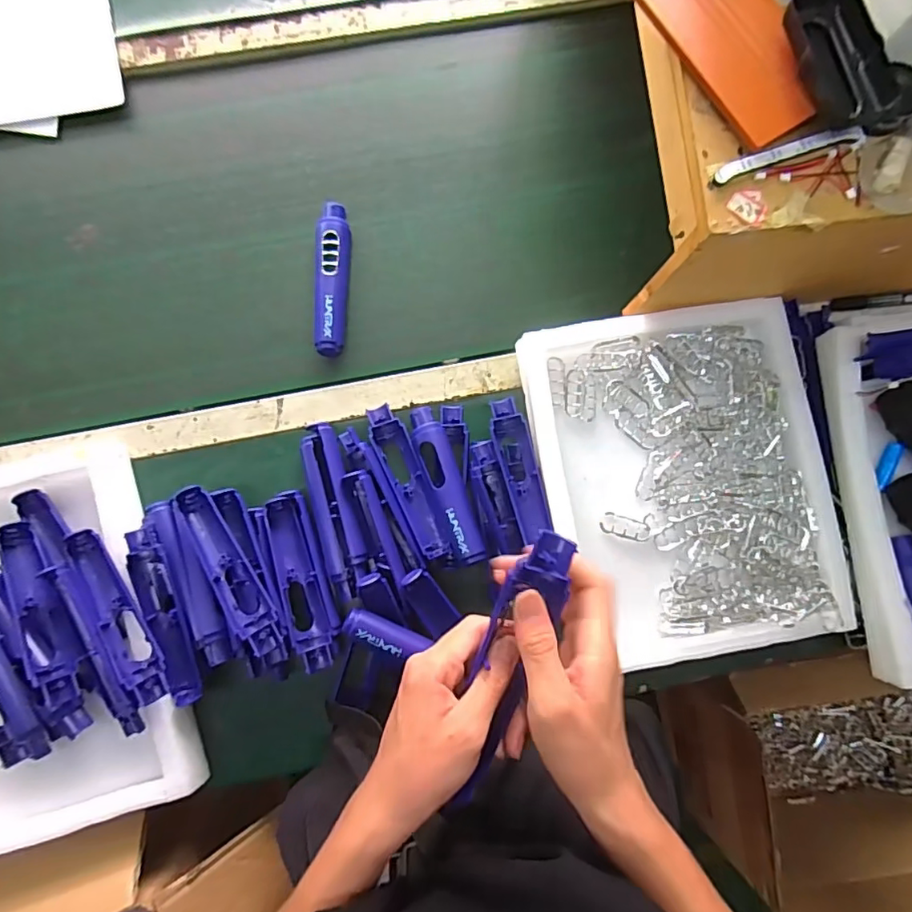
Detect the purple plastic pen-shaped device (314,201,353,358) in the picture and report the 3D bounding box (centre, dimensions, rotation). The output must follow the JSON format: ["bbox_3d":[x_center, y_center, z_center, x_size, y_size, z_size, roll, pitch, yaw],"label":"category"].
[{"bbox_3d":[-0.137,-0.198,0.610,0.036,0.025,0.173,-1,84,-1],"label":"purple plastic pen-shaped device"}]

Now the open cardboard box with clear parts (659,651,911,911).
[{"bbox_3d":[0.640,0.475,0.836,0.522,0.300,0.329,1,84,-2],"label":"open cardboard box with clear parts"}]

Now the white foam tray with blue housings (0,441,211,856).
[{"bbox_3d":[-0.444,0.194,0.539,0.307,0.068,0.363,-18,85,-3],"label":"white foam tray with blue housings"}]

